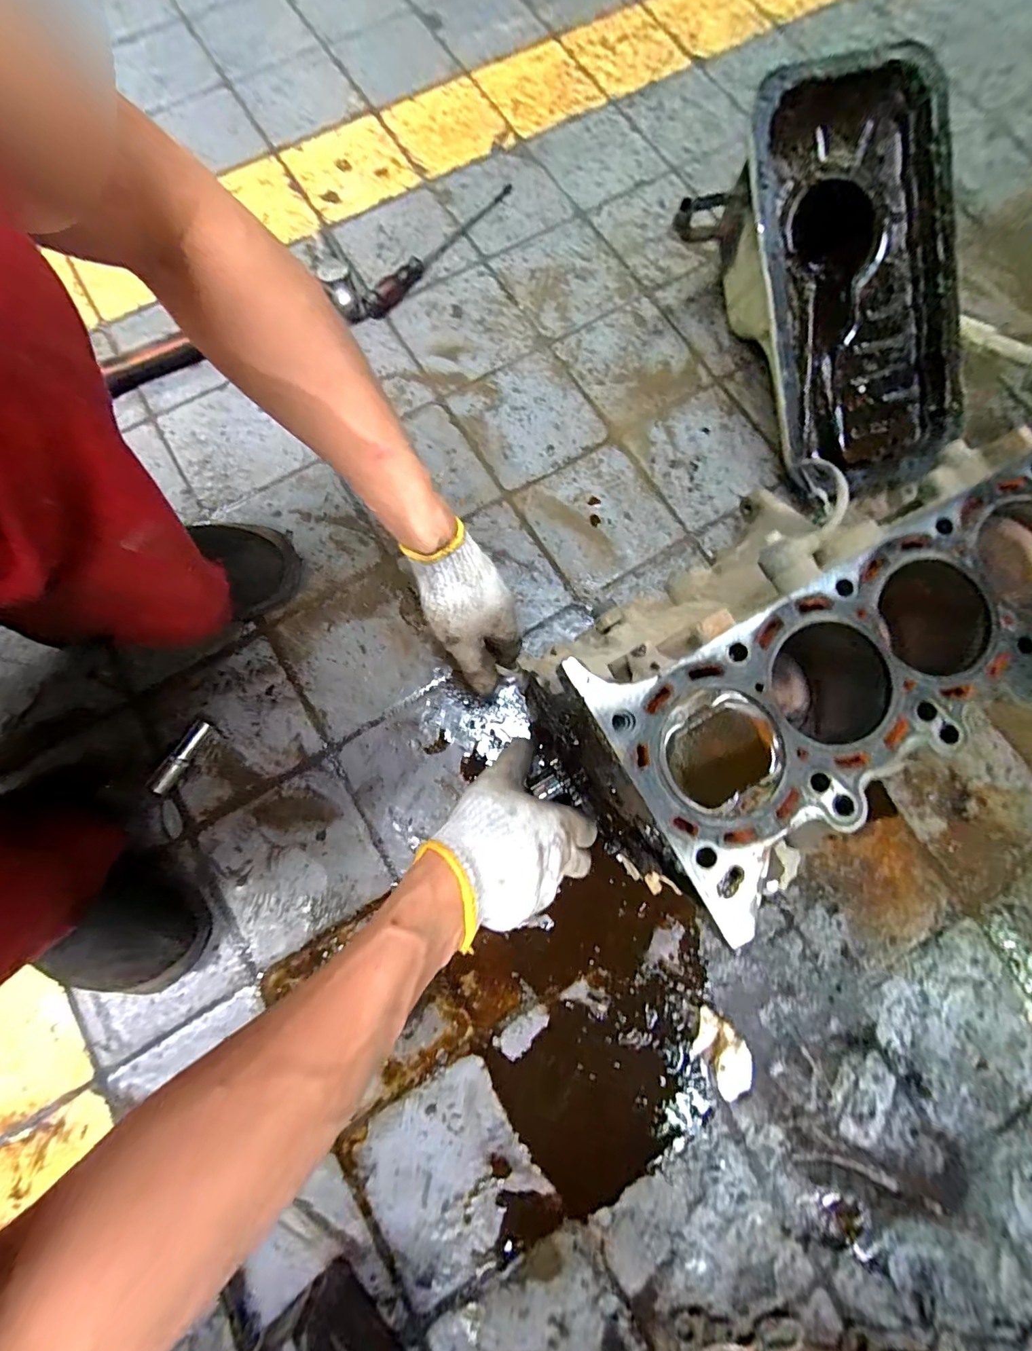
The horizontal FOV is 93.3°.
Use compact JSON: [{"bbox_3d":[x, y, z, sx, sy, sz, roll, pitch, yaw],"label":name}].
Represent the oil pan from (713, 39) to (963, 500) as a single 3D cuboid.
[{"bbox_3d":[0.357,-0.415,0.558,0.212,0.154,0.397,-14,103,1],"label":"oil pan"}]

